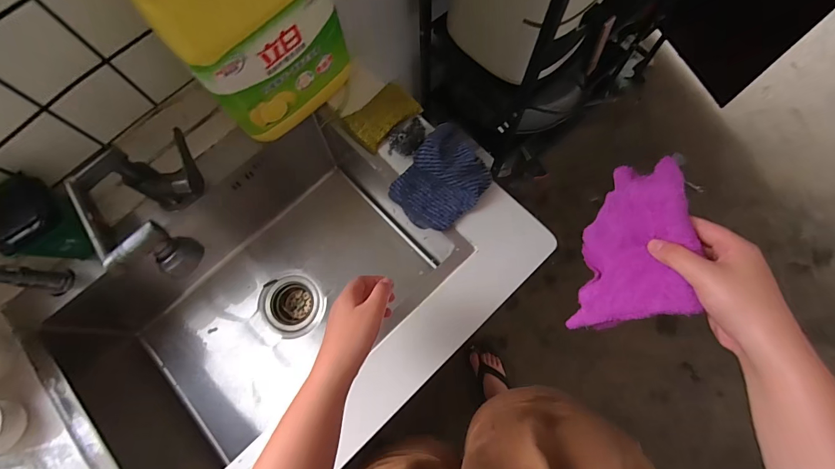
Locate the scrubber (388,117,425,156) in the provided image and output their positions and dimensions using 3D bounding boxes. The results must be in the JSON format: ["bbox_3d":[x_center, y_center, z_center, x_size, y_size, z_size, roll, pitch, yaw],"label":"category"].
[{"bbox_3d":[-0.017,-0.155,0.604,0.057,0.033,0.061,0,73,1],"label":"scrubber"}]

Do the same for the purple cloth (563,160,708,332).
[{"bbox_3d":[0.230,0.018,0.418,0.056,0.144,0.169,14,74,6],"label":"purple cloth"}]

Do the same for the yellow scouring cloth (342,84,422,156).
[{"bbox_3d":[-0.058,-0.196,0.639,0.111,0.015,0.076,-40,76,-10],"label":"yellow scouring cloth"}]

